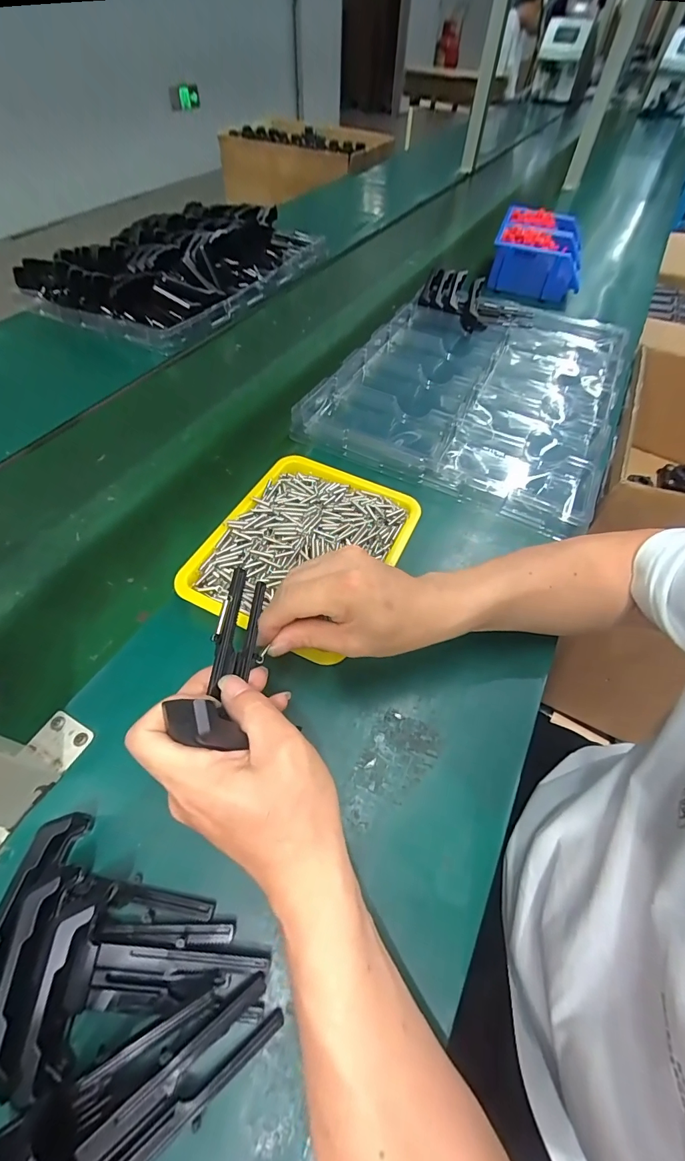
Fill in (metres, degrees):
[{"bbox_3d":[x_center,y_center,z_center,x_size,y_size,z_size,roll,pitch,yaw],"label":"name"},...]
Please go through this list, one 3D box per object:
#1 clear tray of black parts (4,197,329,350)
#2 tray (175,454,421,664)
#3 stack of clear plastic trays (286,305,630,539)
[{"bbox_3d":[-0.301,-0.604,0.782,0.335,0.073,0.489,25,58,15],"label":"clear tray of black parts"},{"bbox_3d":[-0.035,-0.034,0.422,0.177,0.034,0.212,21,57,12],"label":"tray"},{"bbox_3d":[0.209,-0.302,0.617,0.382,0.039,0.508,24,58,14],"label":"stack of clear plastic trays"}]

